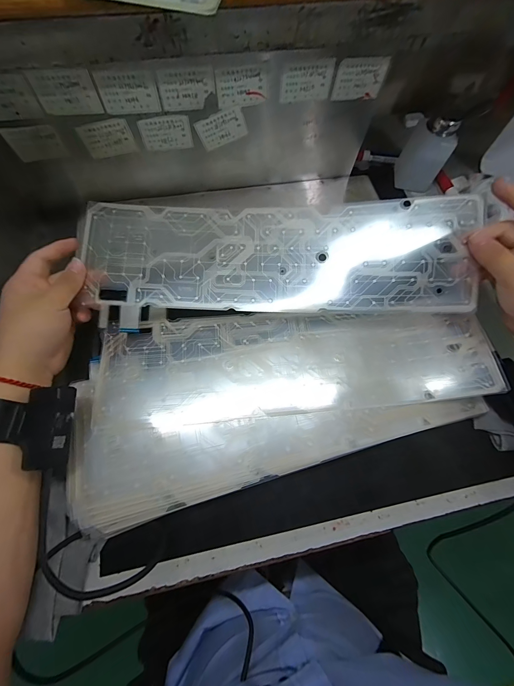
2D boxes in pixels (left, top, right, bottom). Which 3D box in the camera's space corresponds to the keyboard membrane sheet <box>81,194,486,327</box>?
[{"bbox_3d":[0.021,-0.096,0.314,0.409,0.027,0.133,-2,84,2],"label":"keyboard membrane sheet"}]

